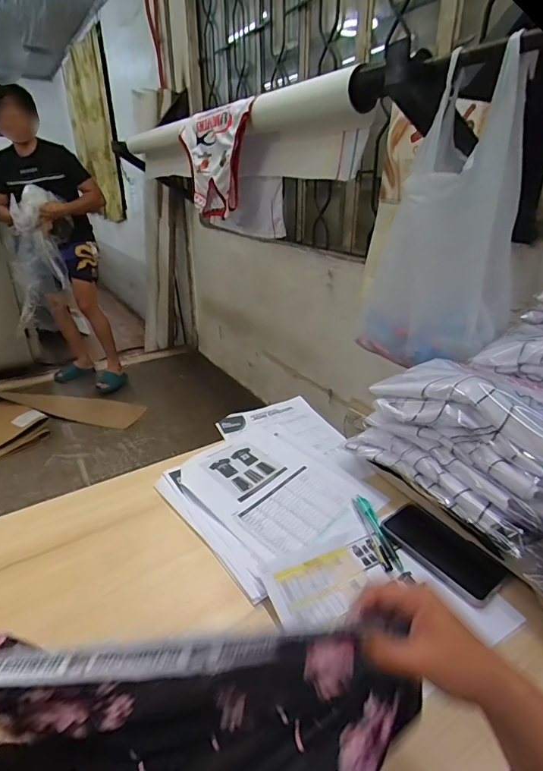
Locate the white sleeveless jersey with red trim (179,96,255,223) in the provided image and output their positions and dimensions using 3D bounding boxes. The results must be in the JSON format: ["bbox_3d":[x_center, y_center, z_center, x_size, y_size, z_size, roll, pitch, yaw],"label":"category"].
[{"bbox_3d":[-0.184,-0.742,1.434,0.058,0.314,0.496,-13,29,-29],"label":"white sleeveless jersey with red trim"}]

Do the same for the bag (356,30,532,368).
[{"bbox_3d":[0.317,-0.272,0.775,0.139,0.462,0.245,-22,34,-38],"label":"bag"}]

